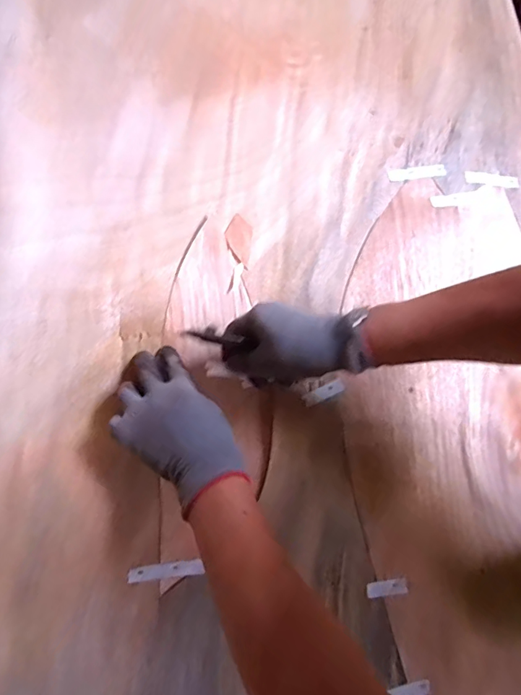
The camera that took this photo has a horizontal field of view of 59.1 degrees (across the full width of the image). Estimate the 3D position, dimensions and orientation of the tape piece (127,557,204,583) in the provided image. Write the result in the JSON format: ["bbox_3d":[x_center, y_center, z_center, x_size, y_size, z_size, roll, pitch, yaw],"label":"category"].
[{"bbox_3d":[-0.095,0.219,0.452,0.066,0.004,0.014,-3,70,-9],"label":"tape piece"}]

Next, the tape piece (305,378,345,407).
[{"bbox_3d":[0.067,0.046,0.479,0.044,0.004,0.014,-26,78,-4],"label":"tape piece"}]

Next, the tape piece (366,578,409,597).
[{"bbox_3d":[0.123,0.233,0.445,0.039,0.004,0.013,-6,64,-5],"label":"tape piece"}]

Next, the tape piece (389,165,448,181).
[{"bbox_3d":[0.180,-0.200,0.525,0.064,0.004,0.015,-7,78,0],"label":"tape piece"}]

